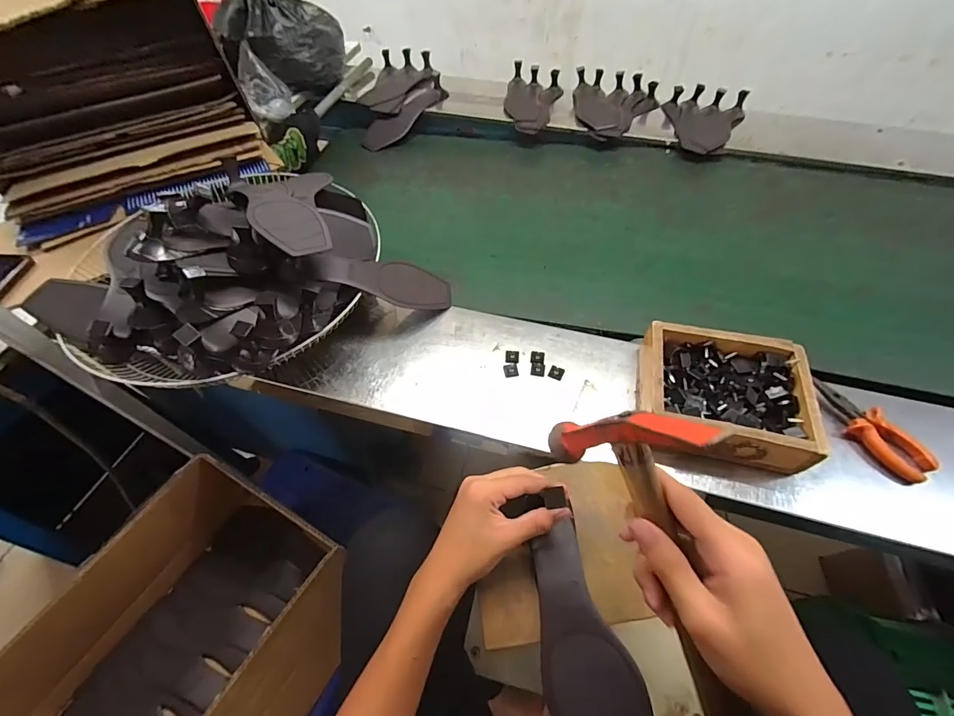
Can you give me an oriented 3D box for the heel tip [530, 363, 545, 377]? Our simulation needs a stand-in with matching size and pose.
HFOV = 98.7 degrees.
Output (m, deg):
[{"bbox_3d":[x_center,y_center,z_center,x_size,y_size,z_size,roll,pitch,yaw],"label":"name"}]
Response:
[{"bbox_3d":[0.083,0.015,0.558,0.019,0.004,0.020,7,55,6],"label":"heel tip"}]

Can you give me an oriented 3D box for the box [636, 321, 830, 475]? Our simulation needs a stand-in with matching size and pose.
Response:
[{"bbox_3d":[0.293,0.046,0.495,0.175,0.064,0.157,10,56,8],"label":"box"}]

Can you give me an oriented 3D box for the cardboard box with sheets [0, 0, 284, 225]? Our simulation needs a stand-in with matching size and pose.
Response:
[{"bbox_3d":[-0.664,-0.494,0.725,0.525,0.284,0.359,-27,59,-17],"label":"cardboard box with sheets"}]

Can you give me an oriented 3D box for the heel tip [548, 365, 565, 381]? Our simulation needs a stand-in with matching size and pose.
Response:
[{"bbox_3d":[0.107,0.020,0.554,0.019,0.006,0.017,21,58,15],"label":"heel tip"}]

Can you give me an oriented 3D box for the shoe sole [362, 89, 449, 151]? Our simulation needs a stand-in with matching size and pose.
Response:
[{"bbox_3d":[-0.174,-0.589,0.998,0.244,0.033,0.073,-42,63,-7],"label":"shoe sole"}]

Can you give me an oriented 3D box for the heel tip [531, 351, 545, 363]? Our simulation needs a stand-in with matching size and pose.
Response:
[{"bbox_3d":[0.084,-0.001,0.565,0.018,0.004,0.019,8,56,7],"label":"heel tip"}]

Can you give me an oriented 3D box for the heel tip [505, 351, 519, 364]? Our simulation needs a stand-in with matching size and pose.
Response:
[{"bbox_3d":[0.049,-0.003,0.566,0.018,0.004,0.020,4,55,4],"label":"heel tip"}]

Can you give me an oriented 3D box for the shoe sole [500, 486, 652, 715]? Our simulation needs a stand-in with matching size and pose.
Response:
[{"bbox_3d":[0.090,0.251,0.372,0.077,0.012,0.239,-14,68,-8],"label":"shoe sole"}]

